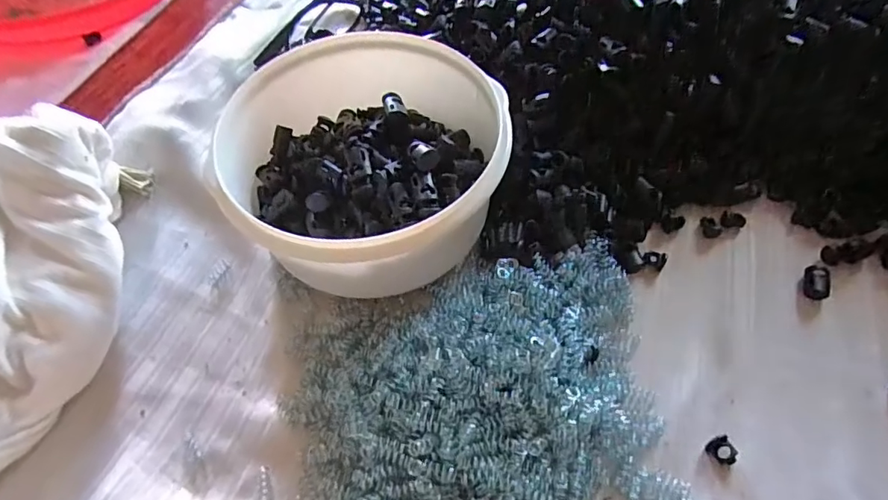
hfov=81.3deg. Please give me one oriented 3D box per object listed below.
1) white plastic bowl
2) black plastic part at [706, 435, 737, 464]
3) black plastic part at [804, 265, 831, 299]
[{"bbox_3d":[-0.049,-0.053,0.314,0.157,0.091,0.170,0,55,0],"label":"white plastic bowl"},{"bbox_3d":[0.144,0.103,0.266,0.013,0.005,0.014,-1,57,1],"label":"black plastic part"},{"bbox_3d":[0.231,0.020,0.318,0.013,0.007,0.022,17,59,12],"label":"black plastic part"}]

